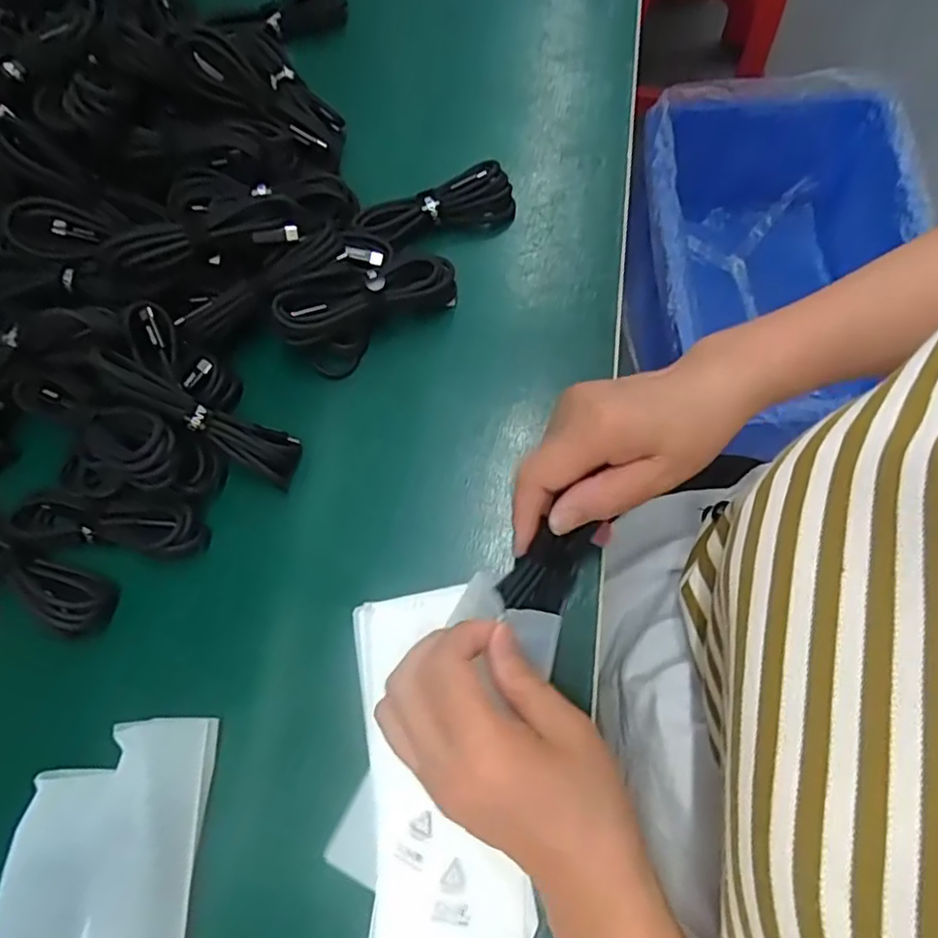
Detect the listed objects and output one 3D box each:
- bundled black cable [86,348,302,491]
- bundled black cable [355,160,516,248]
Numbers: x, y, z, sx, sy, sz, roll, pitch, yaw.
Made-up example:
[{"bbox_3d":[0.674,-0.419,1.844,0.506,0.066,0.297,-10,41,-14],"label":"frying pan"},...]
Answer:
[{"bbox_3d":[-0.145,-0.030,0.349,0.115,0.019,0.029,32,71,-25],"label":"bundled black cable"},{"bbox_3d":[-0.021,-0.170,0.414,0.102,0.021,0.039,-17,71,-3],"label":"bundled black cable"}]

